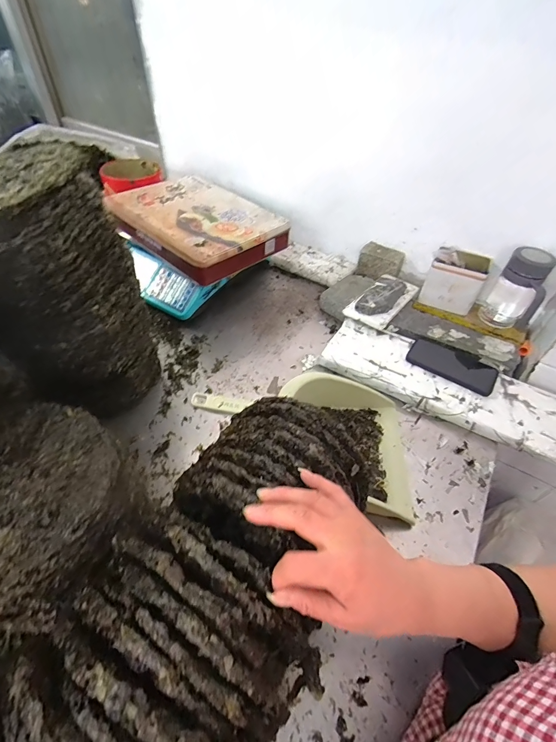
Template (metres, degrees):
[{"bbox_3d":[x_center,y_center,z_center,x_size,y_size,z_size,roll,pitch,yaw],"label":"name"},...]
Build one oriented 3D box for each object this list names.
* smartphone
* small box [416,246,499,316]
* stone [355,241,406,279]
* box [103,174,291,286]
[{"bbox_3d":[0.347,-0.014,0.680,0.161,0.016,0.086,27,51,19],"label":"smartphone"},{"bbox_3d":[0.413,-0.213,0.790,0.119,0.107,0.102,27,51,19],"label":"small box"},{"bbox_3d":[0.264,-0.281,0.878,0.104,0.070,0.071,28,51,21],"label":"stone"},{"bbox_3d":[-0.204,-0.363,0.834,0.403,0.070,0.283,36,54,26],"label":"box"}]

